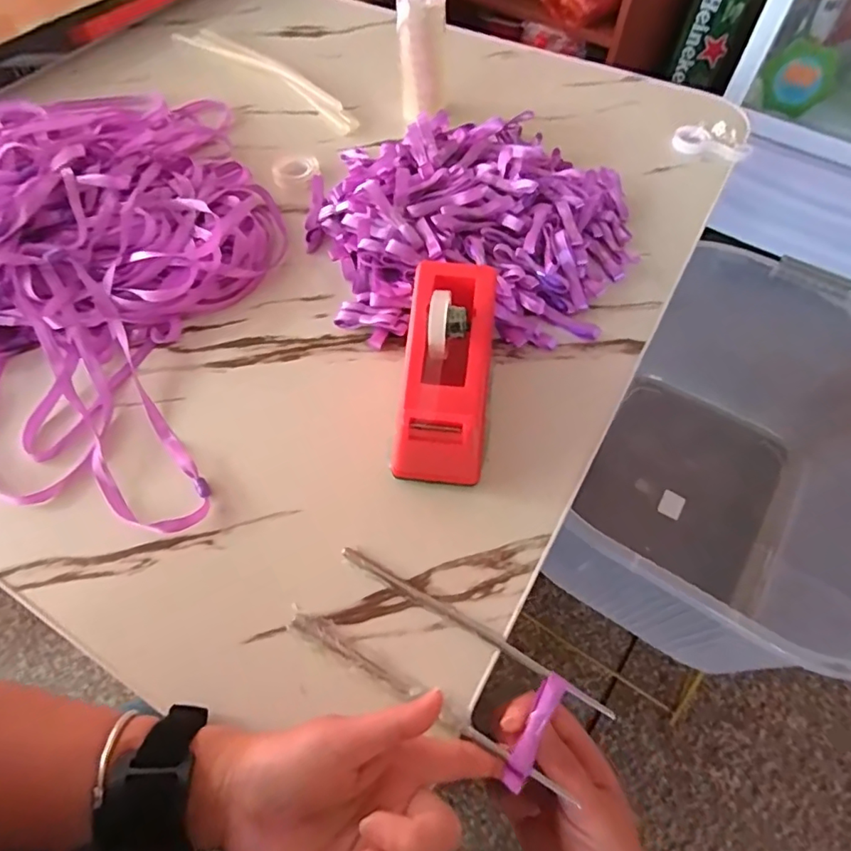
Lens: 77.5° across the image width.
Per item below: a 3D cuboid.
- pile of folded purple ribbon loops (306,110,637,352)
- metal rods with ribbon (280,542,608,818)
[{"bbox_3d":[0.041,-0.191,0.479,0.285,0.053,0.267,0,59,-1],"label":"pile of folded purple ribbon loops"},{"bbox_3d":[0.005,0.135,0.311,0.163,0.012,0.061,30,63,14],"label":"metal rods with ribbon"}]

